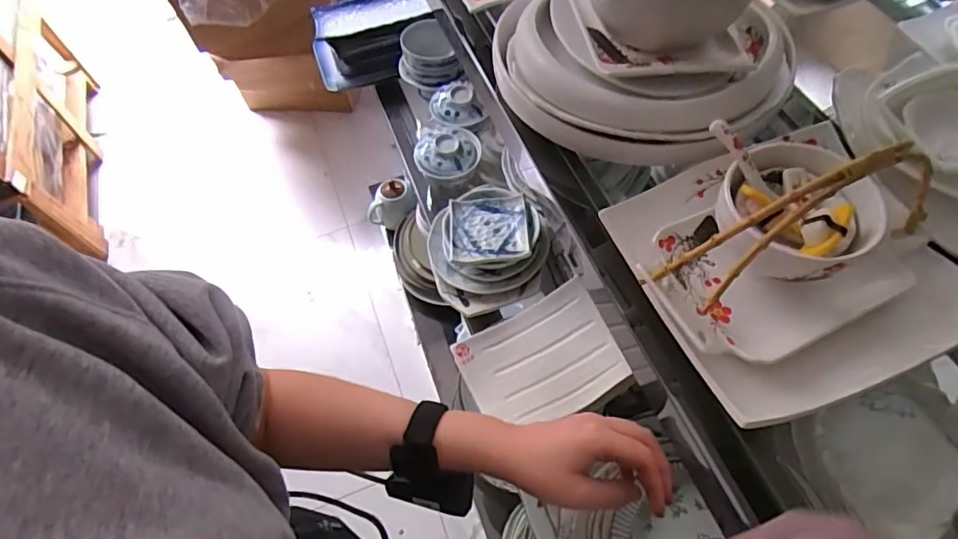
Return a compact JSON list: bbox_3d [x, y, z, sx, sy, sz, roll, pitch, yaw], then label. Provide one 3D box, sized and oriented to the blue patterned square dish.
[{"bbox_3d":[0.016,-0.063,0.833,0.119,0.018,0.119,-4,59,2],"label":"blue patterned square dish"}]

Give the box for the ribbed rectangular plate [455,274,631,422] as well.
[{"bbox_3d":[0.075,0.114,0.645,0.183,0.029,0.141,-24,60,-10],"label":"ribbed rectangular plate"}]

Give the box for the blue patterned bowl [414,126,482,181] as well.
[{"bbox_3d":[-0.058,-0.219,0.954,0.117,0.035,0.121,-7,59,0],"label":"blue patterned bowl"}]

